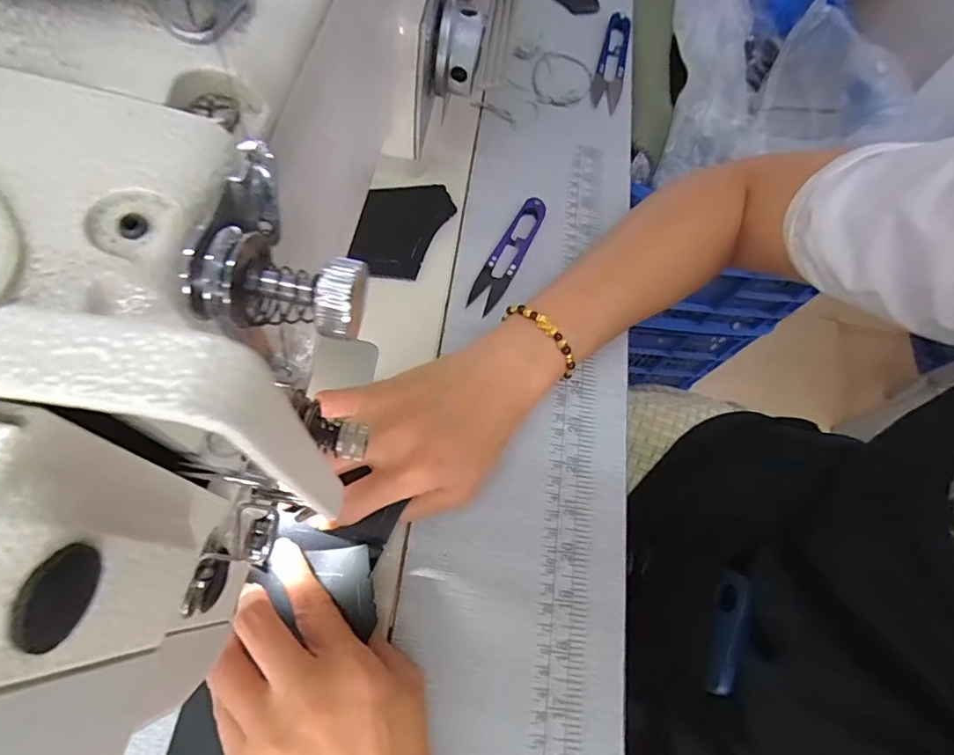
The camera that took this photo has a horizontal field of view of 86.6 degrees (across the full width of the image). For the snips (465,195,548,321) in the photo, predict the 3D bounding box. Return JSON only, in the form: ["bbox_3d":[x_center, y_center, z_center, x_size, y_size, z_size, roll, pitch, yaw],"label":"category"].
[{"bbox_3d":[0.022,-0.087,0.362,0.023,0.011,0.101,24,67,3],"label":"snips"}]

